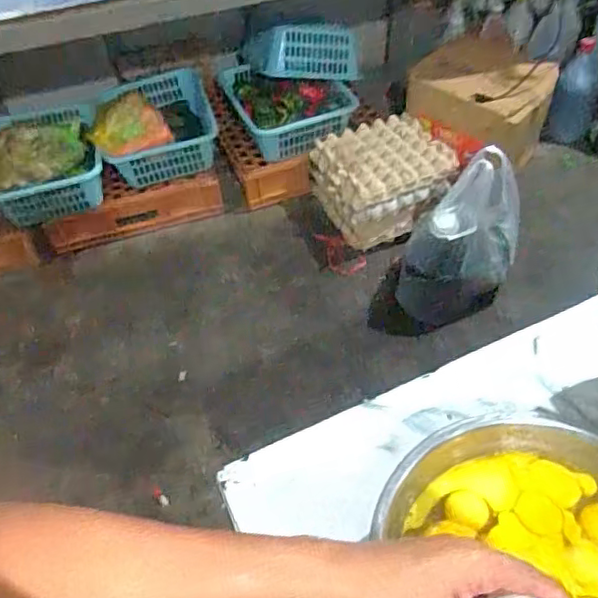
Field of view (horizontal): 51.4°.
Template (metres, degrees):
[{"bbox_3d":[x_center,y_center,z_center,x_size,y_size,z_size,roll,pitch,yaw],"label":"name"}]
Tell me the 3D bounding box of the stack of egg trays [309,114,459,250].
[{"bbox_3d":[0.225,-0.332,1.722,0.346,0.166,0.337,-17,50,-9],"label":"stack of egg trays"}]

